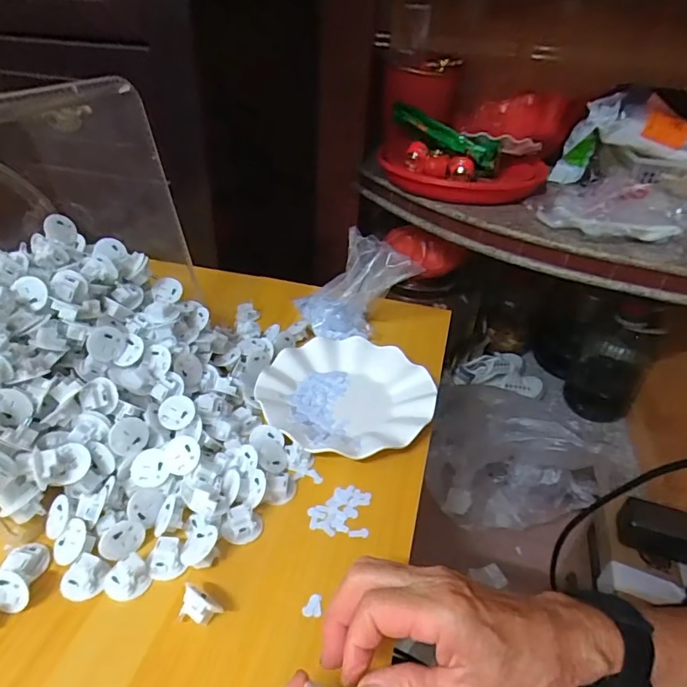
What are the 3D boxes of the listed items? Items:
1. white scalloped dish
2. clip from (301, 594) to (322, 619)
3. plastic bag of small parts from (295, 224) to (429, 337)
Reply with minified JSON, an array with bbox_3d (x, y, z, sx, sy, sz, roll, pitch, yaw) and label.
[{"bbox_3d":[0.005,0.055,0.536,0.178,0.023,0.179,3,35,-2],"label":"white scalloped dish"},{"bbox_3d":[-0.023,0.192,0.362,0.014,0.004,0.017,4,35,0],"label":"clip"},{"bbox_3d":[0.009,-0.077,0.641,0.112,0.108,0.142,-17,41,-27],"label":"plastic bag of small parts"}]

